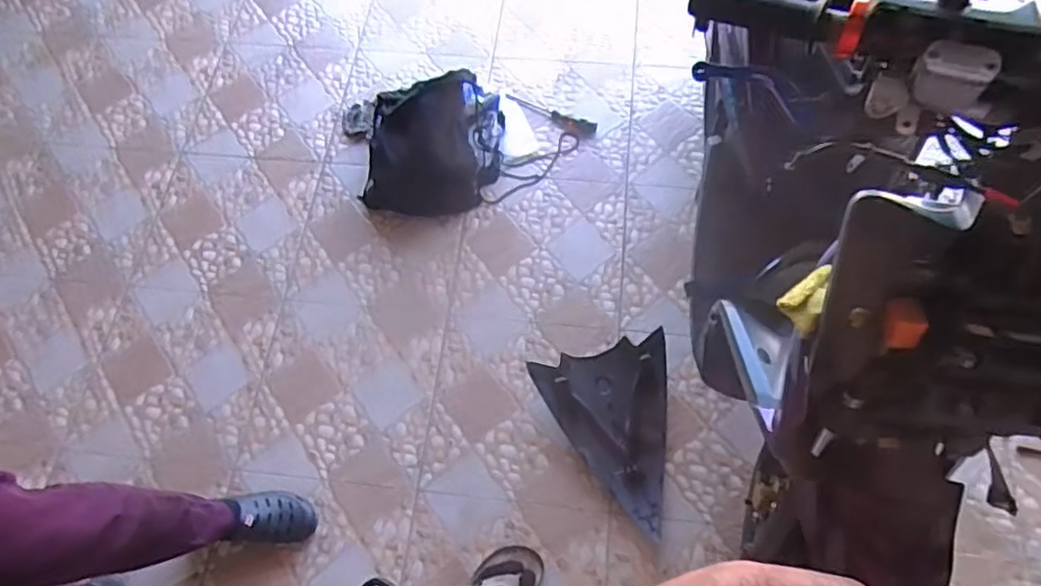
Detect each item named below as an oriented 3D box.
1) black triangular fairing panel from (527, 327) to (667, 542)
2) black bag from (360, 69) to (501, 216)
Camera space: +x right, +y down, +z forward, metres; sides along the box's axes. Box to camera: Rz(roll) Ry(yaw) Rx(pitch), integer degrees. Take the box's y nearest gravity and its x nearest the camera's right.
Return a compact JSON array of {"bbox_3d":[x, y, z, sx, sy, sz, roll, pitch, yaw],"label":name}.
[{"bbox_3d":[0.205,0.287,1.285,0.266,0.053,0.364,-14,67,-5],"label":"black triangular fairing panel"},{"bbox_3d":[-0.215,-0.357,1.539,0.347,0.215,0.280,-5,66,0],"label":"black bag"}]

